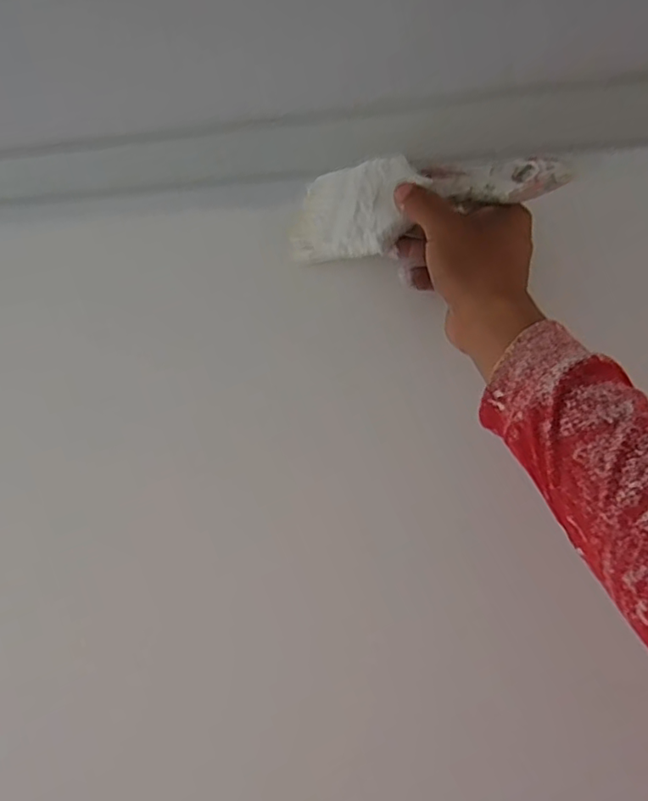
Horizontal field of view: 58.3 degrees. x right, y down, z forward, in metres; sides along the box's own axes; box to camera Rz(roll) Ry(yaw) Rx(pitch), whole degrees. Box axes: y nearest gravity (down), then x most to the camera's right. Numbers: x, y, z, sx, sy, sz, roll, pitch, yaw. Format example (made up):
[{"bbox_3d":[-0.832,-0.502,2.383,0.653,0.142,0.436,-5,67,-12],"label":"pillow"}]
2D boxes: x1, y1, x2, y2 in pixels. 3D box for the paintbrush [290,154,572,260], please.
[{"bbox_3d":[0.062,-0.144,0.411,0.208,0.074,0.015,2,-12,38],"label":"paintbrush"}]

